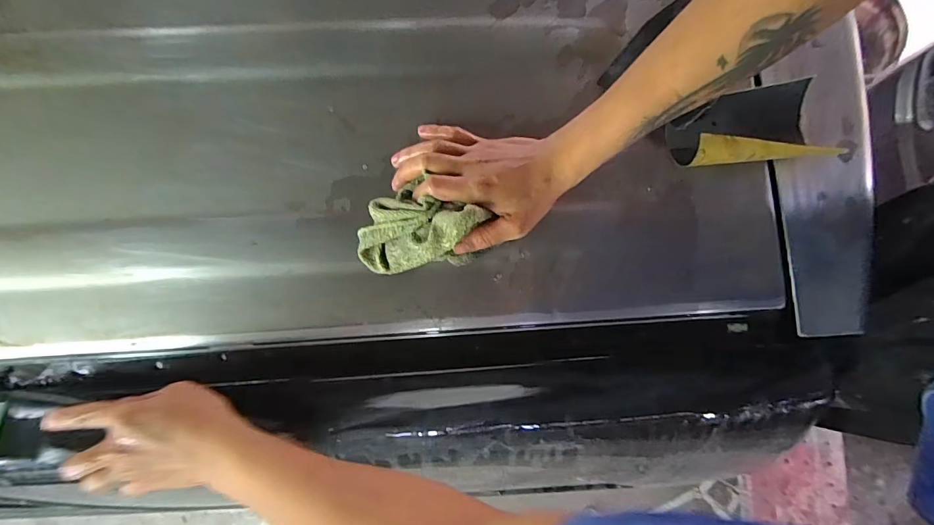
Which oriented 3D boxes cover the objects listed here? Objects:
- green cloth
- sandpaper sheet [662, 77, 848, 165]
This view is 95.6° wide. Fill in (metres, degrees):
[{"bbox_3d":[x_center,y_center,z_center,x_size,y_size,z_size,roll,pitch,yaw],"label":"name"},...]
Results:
[{"bbox_3d":[-0.045,-0.037,0.384,0.112,0.050,0.078,-8,80,-2],"label":"green cloth"},{"bbox_3d":[0.276,-0.133,0.415,0.139,0.047,0.082,-1,78,1],"label":"sandpaper sheet"}]

